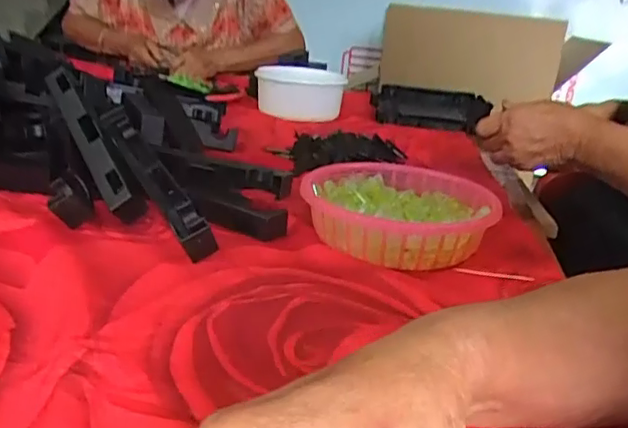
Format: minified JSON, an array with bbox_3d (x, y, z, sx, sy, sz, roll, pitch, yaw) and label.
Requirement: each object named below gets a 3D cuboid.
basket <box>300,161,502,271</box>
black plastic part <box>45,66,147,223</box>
[{"bbox_3d":[0.076,0.000,0.540,0.167,0.051,0.167,13,21,19],"label":"basket"},{"bbox_3d":[-0.202,-0.069,0.548,0.031,0.028,0.183,-12,55,-41],"label":"black plastic part"}]

